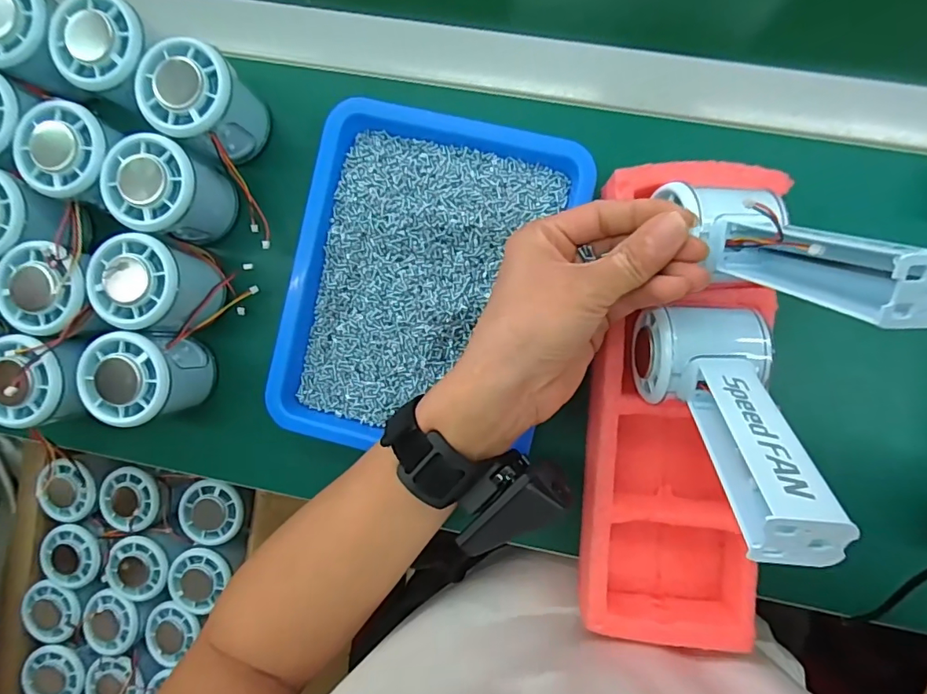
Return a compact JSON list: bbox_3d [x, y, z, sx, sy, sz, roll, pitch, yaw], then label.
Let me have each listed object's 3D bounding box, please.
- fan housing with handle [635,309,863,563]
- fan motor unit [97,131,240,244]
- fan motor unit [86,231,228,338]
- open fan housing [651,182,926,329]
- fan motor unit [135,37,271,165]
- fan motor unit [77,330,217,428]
[{"bbox_3d":[0.126,0.030,0.233,0.066,0.142,0.042,-3,127,5],"label":"fan housing with handle"},{"bbox_3d":[-0.186,-0.098,0.314,0.049,0.059,0.053,0,90,5],"label":"fan motor unit"},{"bbox_3d":[-0.192,-0.039,0.311,0.055,0.052,0.056,16,92,4],"label":"fan motor unit"},{"bbox_3d":[0.145,-0.048,0.222,0.049,0.130,0.047,-16,114,5],"label":"open fan housing"},{"bbox_3d":[-0.161,-0.152,0.309,0.053,0.056,0.053,0,90,5],"label":"fan motor unit"},{"bbox_3d":[-0.201,0.019,0.318,0.051,0.056,0.053,10,91,5],"label":"fan motor unit"}]

